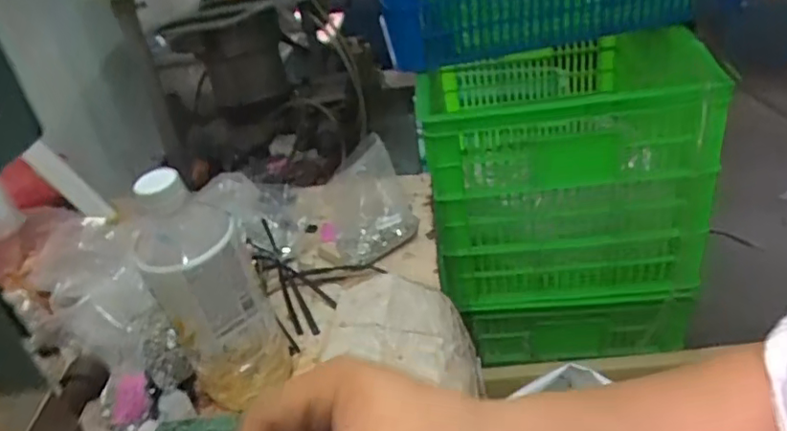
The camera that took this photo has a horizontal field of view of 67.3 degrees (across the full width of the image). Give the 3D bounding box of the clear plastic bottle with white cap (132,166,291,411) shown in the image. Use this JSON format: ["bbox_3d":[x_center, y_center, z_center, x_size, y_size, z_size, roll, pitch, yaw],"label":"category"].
[{"bbox_3d":[-0.160,0.074,0.540,0.091,0.259,0.101,-17,35,-14],"label":"clear plastic bottle with white cap"}]

